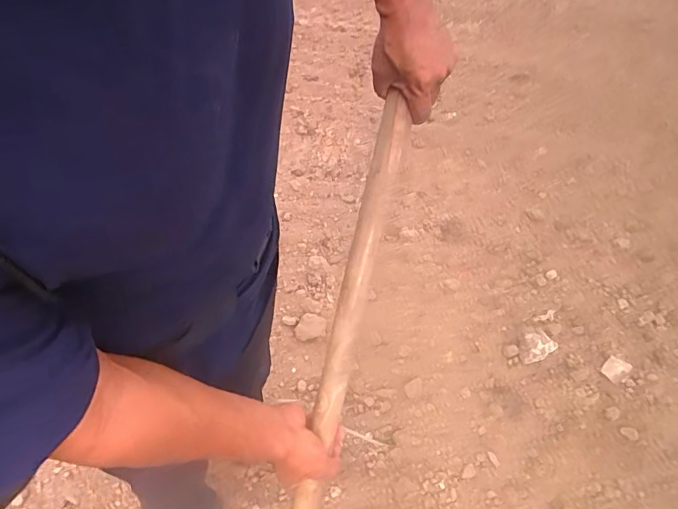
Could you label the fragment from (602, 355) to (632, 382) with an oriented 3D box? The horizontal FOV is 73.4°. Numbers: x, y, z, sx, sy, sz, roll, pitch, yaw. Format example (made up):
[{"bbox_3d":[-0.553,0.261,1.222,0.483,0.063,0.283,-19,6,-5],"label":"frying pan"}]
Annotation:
[{"bbox_3d":[0.890,0.368,1.466,0.075,0.015,0.065,-38,51,-4],"label":"fragment"}]

